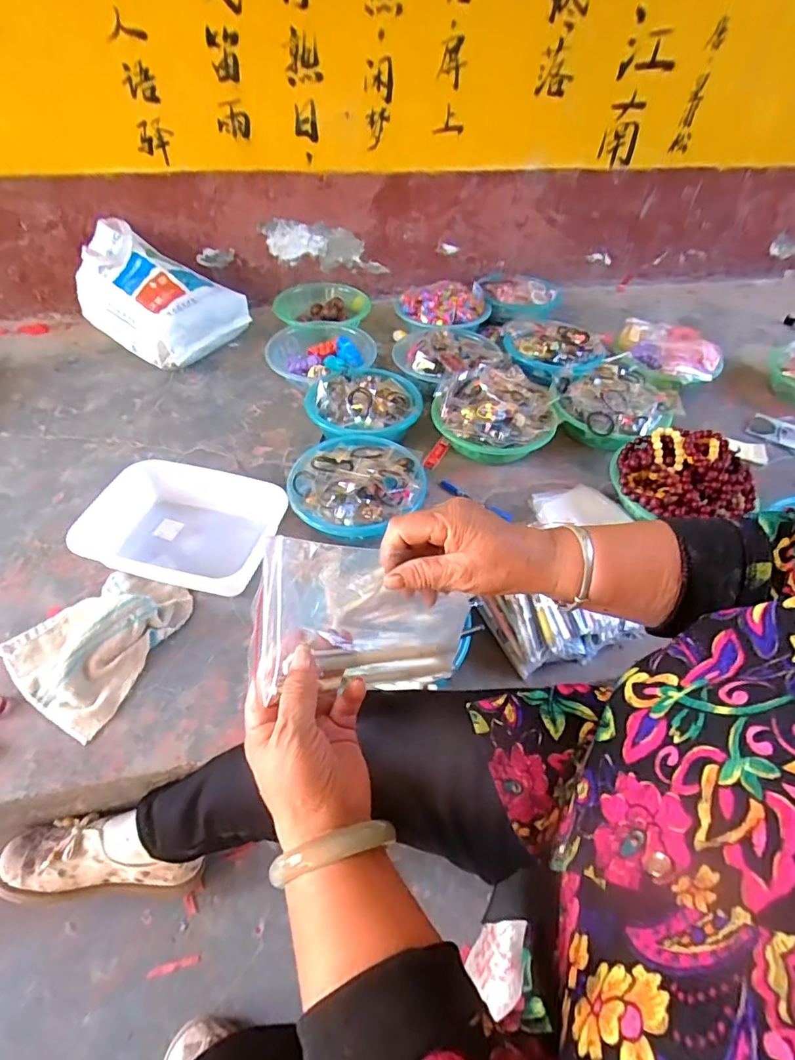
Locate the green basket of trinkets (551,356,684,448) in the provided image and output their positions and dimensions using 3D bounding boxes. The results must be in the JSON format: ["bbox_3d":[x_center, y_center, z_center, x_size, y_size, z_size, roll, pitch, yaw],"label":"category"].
[{"bbox_3d":[0.440,-0.261,1.033,0.234,0.081,0.263,37,56,26],"label":"green basket of trinkets"}]

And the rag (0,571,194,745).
[{"bbox_3d":[-0.431,0.136,0.692,0.202,0.050,0.225,18,51,14],"label":"rag"}]

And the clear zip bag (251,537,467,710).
[{"bbox_3d":[-0.018,0.066,0.370,0.164,0.106,0.015,6,7,-27],"label":"clear zip bag"}]

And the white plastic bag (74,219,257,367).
[{"bbox_3d":[-0.586,-0.564,1.198,0.356,0.212,0.256,24,51,17],"label":"white plastic bag"}]

